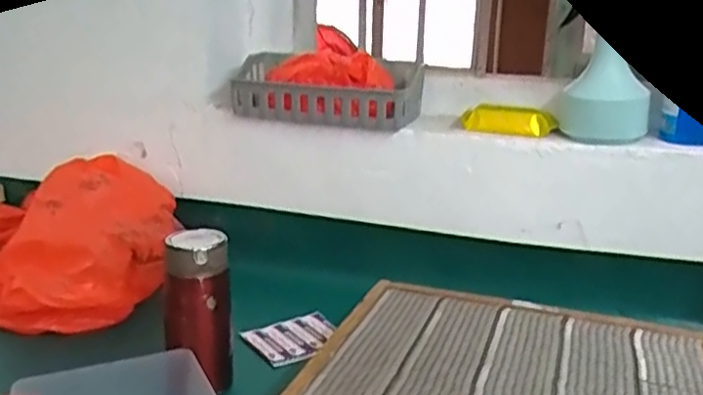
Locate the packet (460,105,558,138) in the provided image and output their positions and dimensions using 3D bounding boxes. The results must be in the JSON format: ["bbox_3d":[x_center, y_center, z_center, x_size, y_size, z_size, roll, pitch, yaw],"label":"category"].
[{"bbox_3d":[0.205,-0.100,0.882,0.117,0.036,0.025,9,16,26],"label":"packet"}]

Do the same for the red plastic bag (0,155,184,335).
[{"bbox_3d":[-0.425,0.046,0.927,0.403,0.165,0.256,11,16,31],"label":"red plastic bag"}]

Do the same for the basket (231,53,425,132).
[{"bbox_3d":[-0.039,-0.147,0.936,0.259,0.080,0.117,5,15,14],"label":"basket"}]

